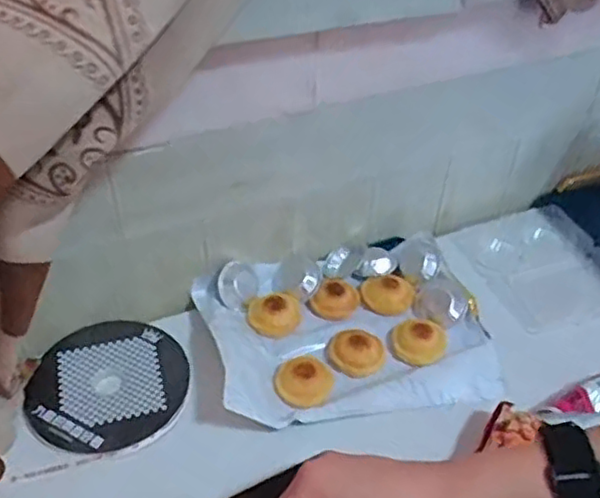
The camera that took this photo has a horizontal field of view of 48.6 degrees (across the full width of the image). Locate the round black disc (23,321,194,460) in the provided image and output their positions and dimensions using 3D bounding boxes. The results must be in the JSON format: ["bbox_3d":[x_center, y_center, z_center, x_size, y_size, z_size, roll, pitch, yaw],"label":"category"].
[{"bbox_3d":[-0.217,0.154,0.763,0.181,0.014,0.171,2,42,-2],"label":"round black disc"}]

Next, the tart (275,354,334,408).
[{"bbox_3d":[0.005,0.150,0.764,0.062,0.026,0.062,22,45,19],"label":"tart"}]

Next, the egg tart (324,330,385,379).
[{"bbox_3d":[0.066,0.122,0.796,0.059,0.027,0.060,2,42,-2],"label":"egg tart"}]

